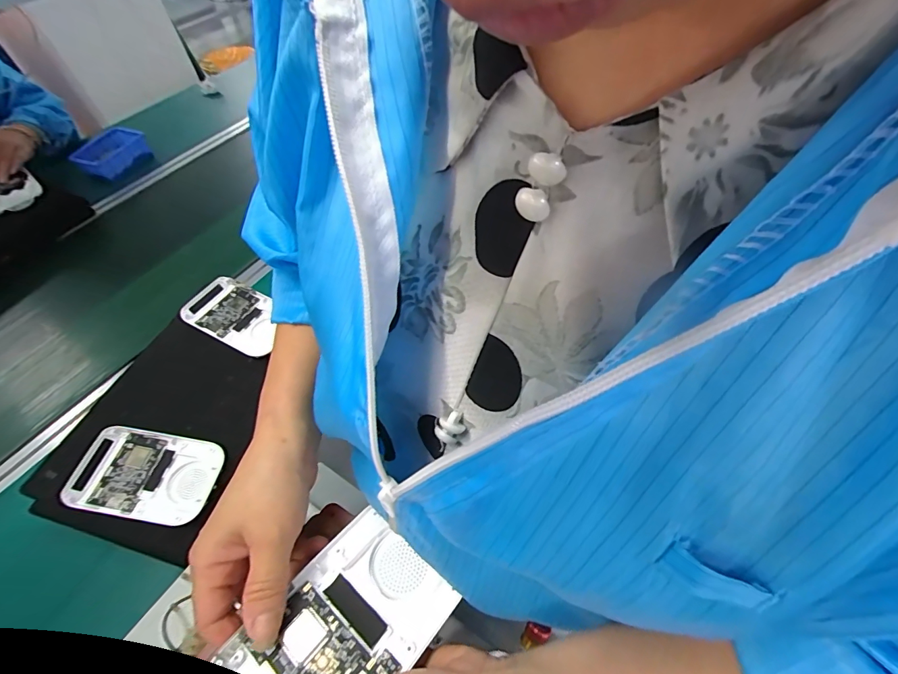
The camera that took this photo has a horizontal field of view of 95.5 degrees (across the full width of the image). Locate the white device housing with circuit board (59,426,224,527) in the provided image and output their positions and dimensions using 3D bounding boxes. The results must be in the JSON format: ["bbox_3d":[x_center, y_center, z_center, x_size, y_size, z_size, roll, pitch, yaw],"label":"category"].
[{"bbox_3d":[-0.409,0.185,0.550,0.207,0.021,0.110,7,56,7],"label":"white device housing with circuit board"}]

